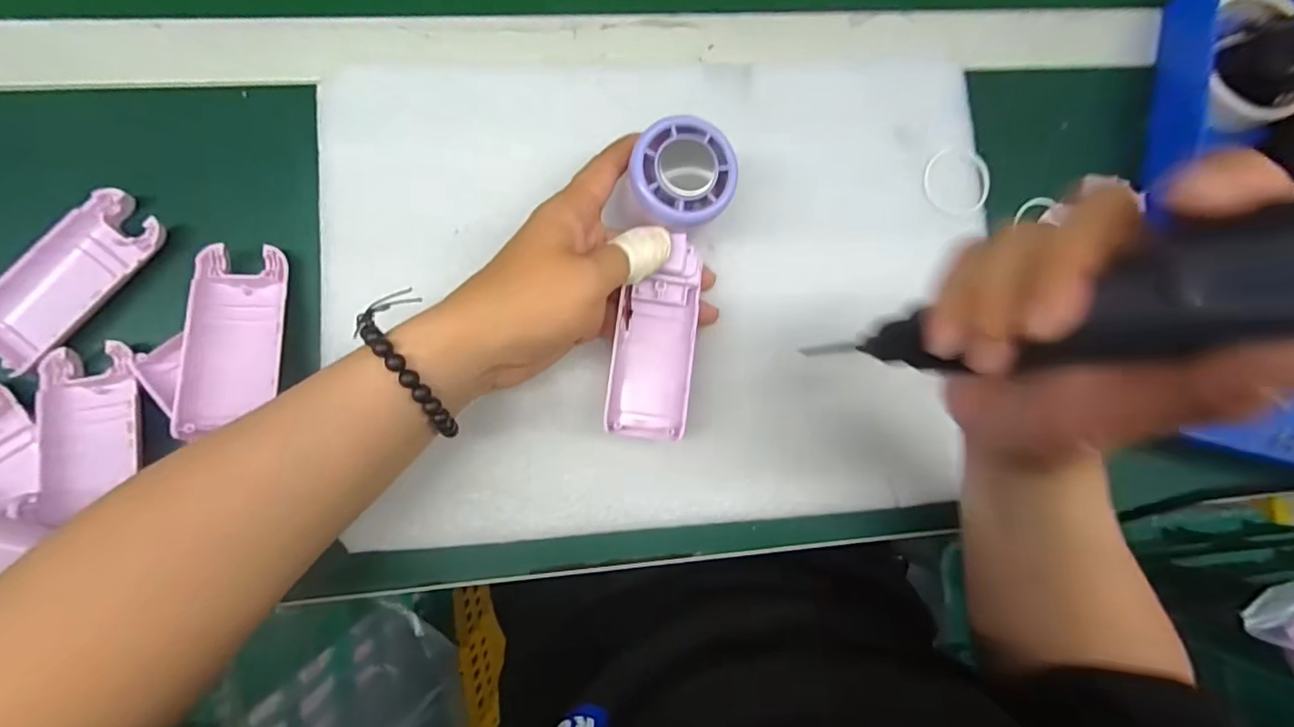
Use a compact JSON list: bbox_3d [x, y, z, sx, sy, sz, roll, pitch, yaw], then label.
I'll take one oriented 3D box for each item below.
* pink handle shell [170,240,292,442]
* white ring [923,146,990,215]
[{"bbox_3d":[-0.217,-0.014,0.297,0.043,0.019,0.103,-4,68,-6],"label":"pink handle shell"},{"bbox_3d":[0.195,-0.115,0.353,0.047,0.007,0.043,1,83,-7],"label":"white ring"}]

